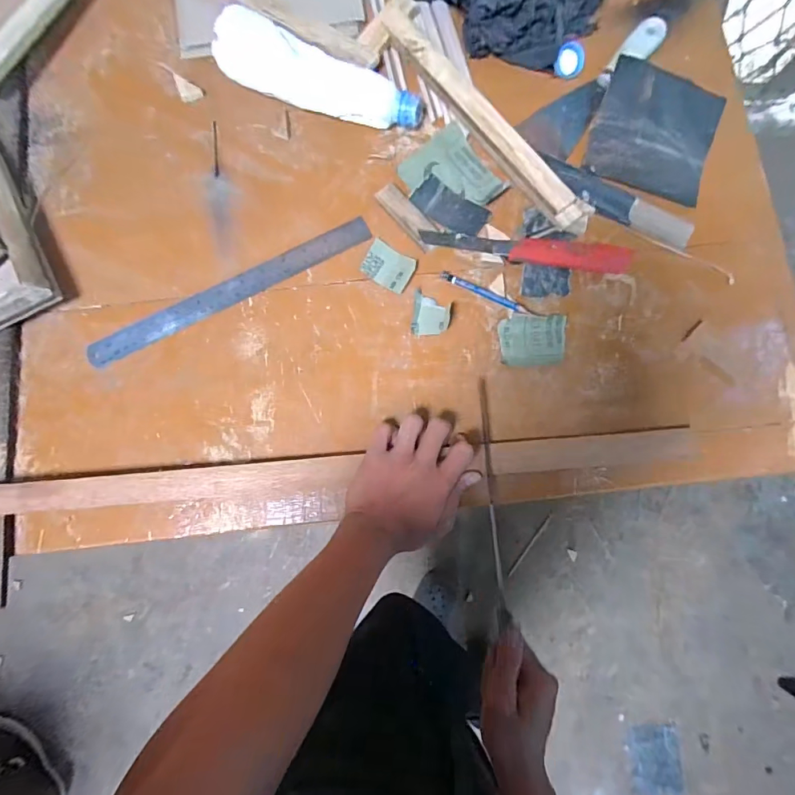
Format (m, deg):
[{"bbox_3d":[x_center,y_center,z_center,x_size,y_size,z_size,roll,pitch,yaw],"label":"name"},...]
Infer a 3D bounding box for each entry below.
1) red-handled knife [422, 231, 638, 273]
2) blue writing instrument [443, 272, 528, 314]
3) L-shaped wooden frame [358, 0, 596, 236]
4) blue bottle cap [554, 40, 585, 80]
[{"bbox_3d":[0.137,-0.155,0.464,0.221,0.011,0.027,5,83,1],"label":"red-handled knife"},{"bbox_3d":[0.091,-0.111,0.464,0.096,0.012,0.011,27,84,3],"label":"blue writing instrument"},{"bbox_3d":[0.080,-0.305,0.477,0.080,0.030,0.333,-37,84,-4],"label":"L-shaped wooden frame"},{"bbox_3d":[0.196,-0.382,0.498,0.030,0.011,0.040,17,84,2],"label":"blue bottle cap"}]

